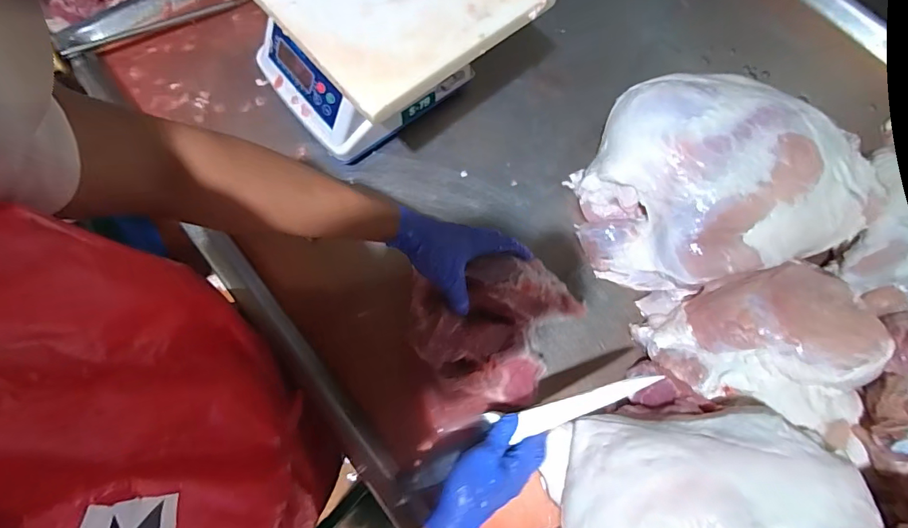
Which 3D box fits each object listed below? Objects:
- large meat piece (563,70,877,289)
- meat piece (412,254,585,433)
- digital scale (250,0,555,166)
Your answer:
[{"bbox_3d":[0.352,-0.134,0.623,0.355,0.126,0.307,-12,73,-6],"label":"large meat piece"},{"bbox_3d":[0.055,0.100,0.540,0.190,0.119,0.181,-10,73,-5],"label":"meat piece"},{"bbox_3d":[-0.111,-0.350,0.623,0.319,0.156,0.357,-40,78,-13],"label":"digital scale"}]

